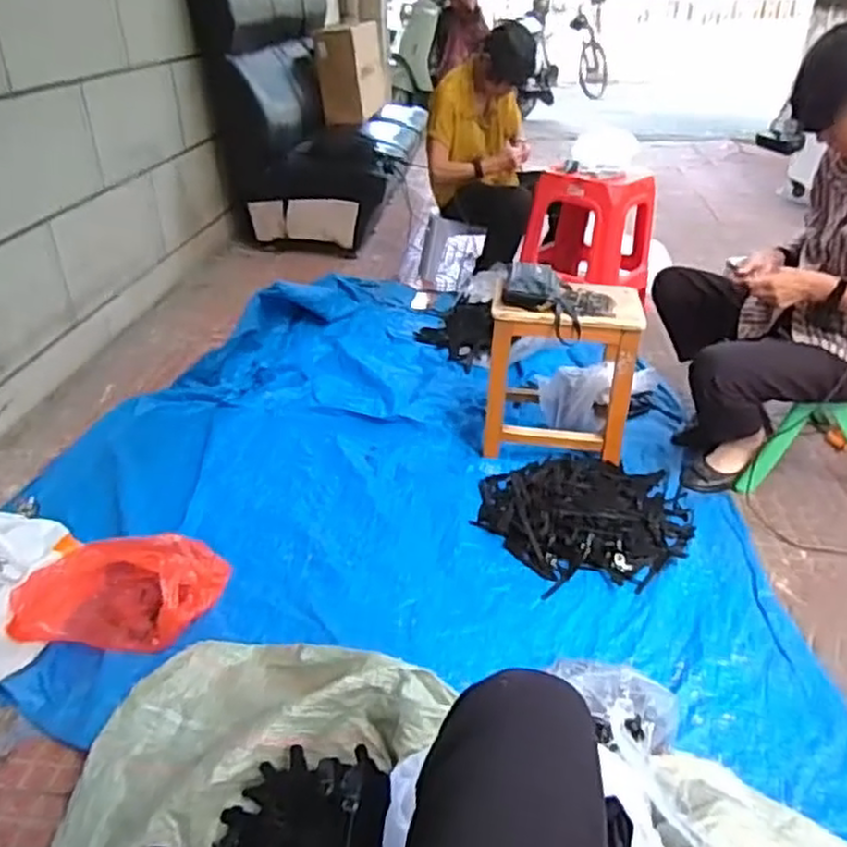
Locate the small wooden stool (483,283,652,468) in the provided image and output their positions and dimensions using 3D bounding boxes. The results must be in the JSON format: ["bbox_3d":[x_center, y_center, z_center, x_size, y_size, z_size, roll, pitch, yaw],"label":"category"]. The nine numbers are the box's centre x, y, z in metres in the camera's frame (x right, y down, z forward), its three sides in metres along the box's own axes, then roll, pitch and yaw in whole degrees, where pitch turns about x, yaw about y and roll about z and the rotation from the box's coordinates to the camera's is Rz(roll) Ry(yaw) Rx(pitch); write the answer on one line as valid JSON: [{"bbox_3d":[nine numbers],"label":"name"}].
[{"bbox_3d":[0.319,-0.116,1.677,0.326,0.367,0.206,3,32,7],"label":"small wooden stool"}]

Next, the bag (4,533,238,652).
[{"bbox_3d":[-0.506,0.283,1.221,0.301,0.134,0.184,-1,32,-2],"label":"bag"}]

